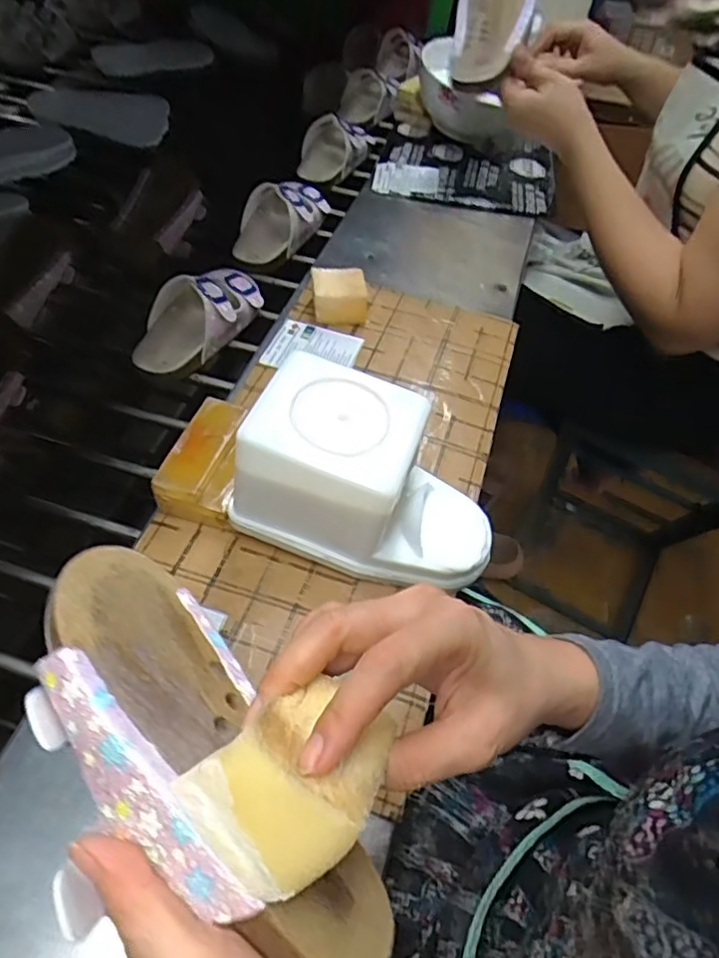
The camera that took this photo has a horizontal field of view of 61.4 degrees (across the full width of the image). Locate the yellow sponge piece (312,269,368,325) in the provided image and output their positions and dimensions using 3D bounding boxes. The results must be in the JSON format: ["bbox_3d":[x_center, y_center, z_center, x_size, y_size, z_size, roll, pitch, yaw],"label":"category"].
[{"bbox_3d":[-0.020,-0.189,0.621,0.052,0.043,0.048,-2,52,-6],"label":"yellow sponge piece"}]

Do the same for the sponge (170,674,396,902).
[{"bbox_3d":[-0.019,0.102,0.207,0.071,0.031,0.052,-30,58,-23],"label":"sponge"}]

